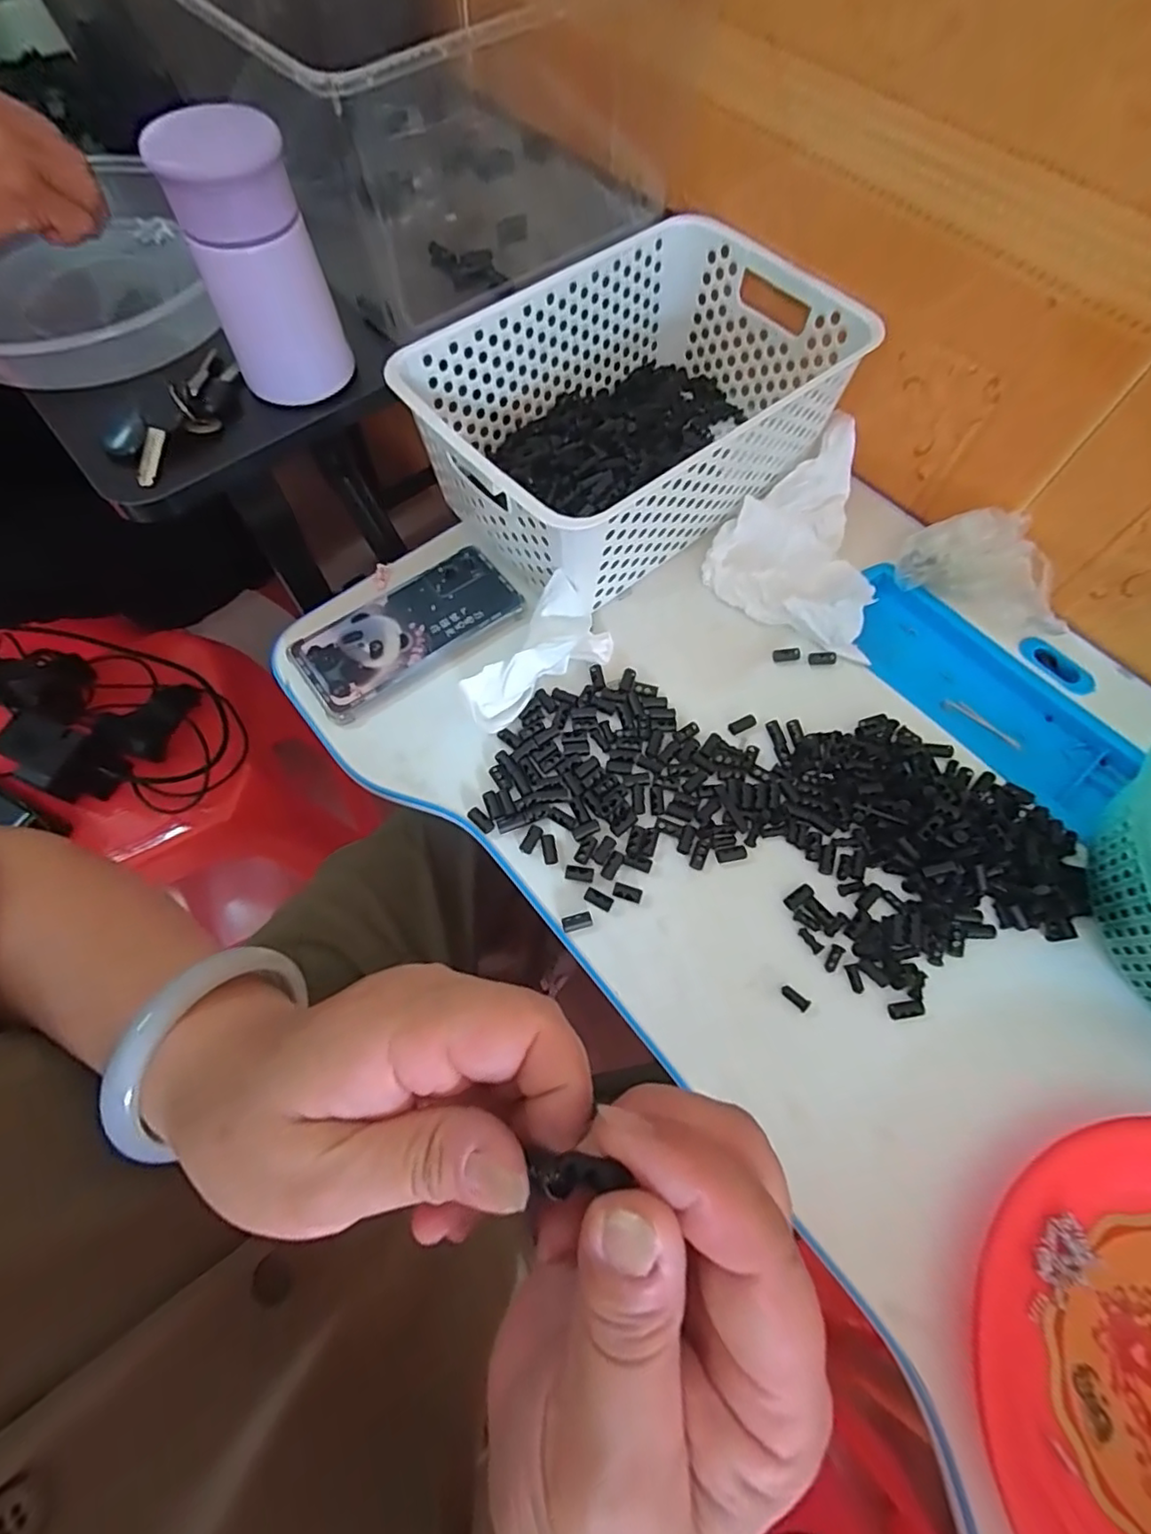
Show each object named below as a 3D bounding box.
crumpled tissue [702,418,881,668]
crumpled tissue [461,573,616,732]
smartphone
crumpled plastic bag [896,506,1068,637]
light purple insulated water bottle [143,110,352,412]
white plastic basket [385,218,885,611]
[{"bbox_3d":[0.177,-0.184,0.467,0.127,0.036,0.191,19,67,6],"label":"crumpled tissue"},{"bbox_3d":[-0.024,-0.074,0.409,0.049,0.047,0.113,41,71,14],"label":"crumpled tissue"},{"bbox_3d":[-0.122,-0.101,0.442,0.158,0.011,0.072,-35,72,-16],"label":"smartphone"},{"bbox_3d":[0.303,-0.143,0.440,0.117,0.055,0.059,41,71,14],"label":"crumpled plastic bag"},{"bbox_3d":[-0.187,-0.295,0.362,0.068,0.121,0.067,-20,69,-8],"label":"light purple insulated water bottle"},{"bbox_3d":[0.043,-0.269,0.459,0.307,0.101,0.200,-37,73,-16],"label":"white plastic basket"}]

